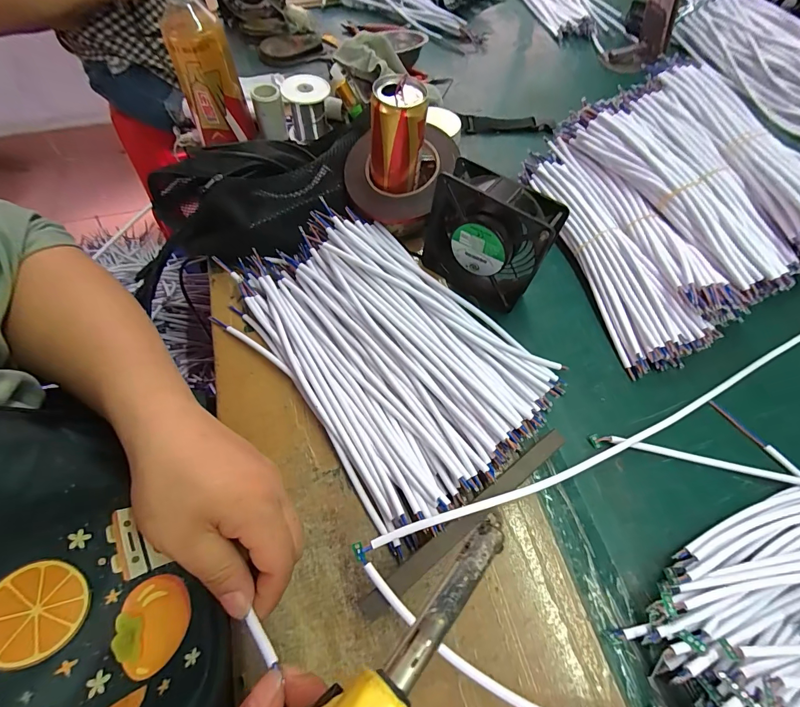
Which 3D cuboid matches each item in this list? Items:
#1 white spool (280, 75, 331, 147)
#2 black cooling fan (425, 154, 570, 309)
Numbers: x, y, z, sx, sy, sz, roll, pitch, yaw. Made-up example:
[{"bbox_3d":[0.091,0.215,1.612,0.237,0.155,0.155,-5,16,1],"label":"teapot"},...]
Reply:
[{"bbox_3d":[-0.129,-0.341,0.534,0.059,0.067,0.056,1,62,-1],"label":"white spool"},{"bbox_3d":[0.088,-0.117,0.393,0.123,0.116,0.053,32,65,15],"label":"black cooling fan"}]

